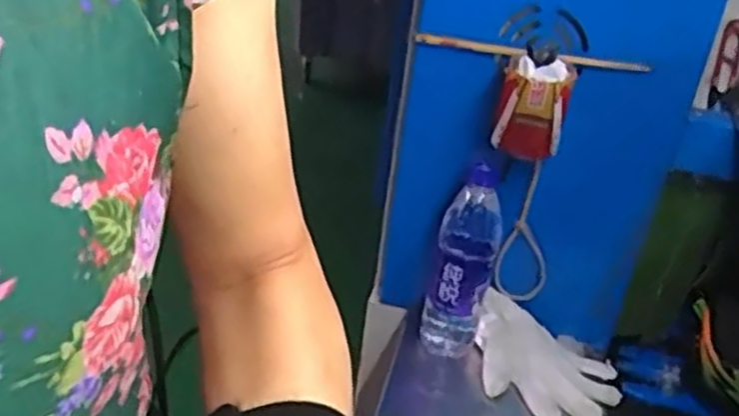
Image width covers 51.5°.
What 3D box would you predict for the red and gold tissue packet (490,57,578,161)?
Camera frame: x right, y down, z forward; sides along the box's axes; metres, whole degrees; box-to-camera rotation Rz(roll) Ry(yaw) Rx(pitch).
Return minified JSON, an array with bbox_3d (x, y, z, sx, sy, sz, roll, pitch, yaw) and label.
[{"bbox_3d":[0.158,-0.098,0.745,0.066,0.089,0.052,14,31,13],"label":"red and gold tissue packet"}]

